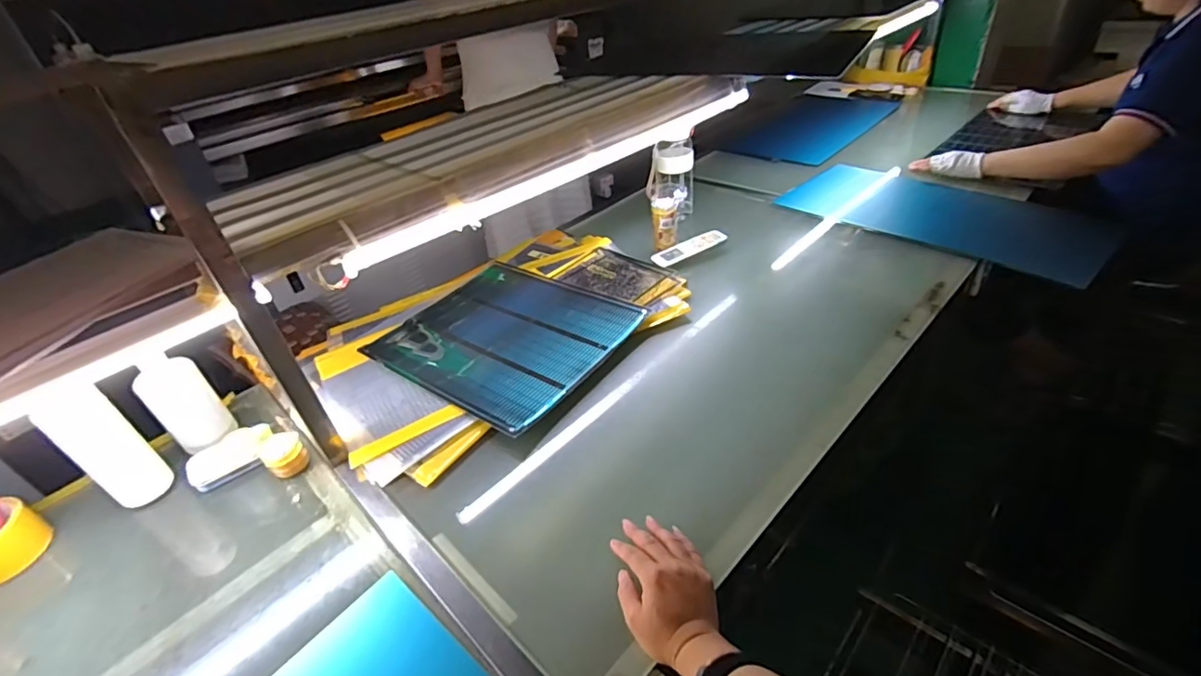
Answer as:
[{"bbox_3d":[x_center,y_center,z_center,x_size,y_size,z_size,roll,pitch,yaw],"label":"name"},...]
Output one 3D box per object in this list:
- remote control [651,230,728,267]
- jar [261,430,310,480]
[{"bbox_3d":[0.184,-0.188,1.138,0.159,0.011,0.054,-23,46,-11],"label":"remote control"},{"bbox_3d":[-0.444,0.163,0.768,0.051,0.037,0.055,-5,35,3],"label":"jar"}]

